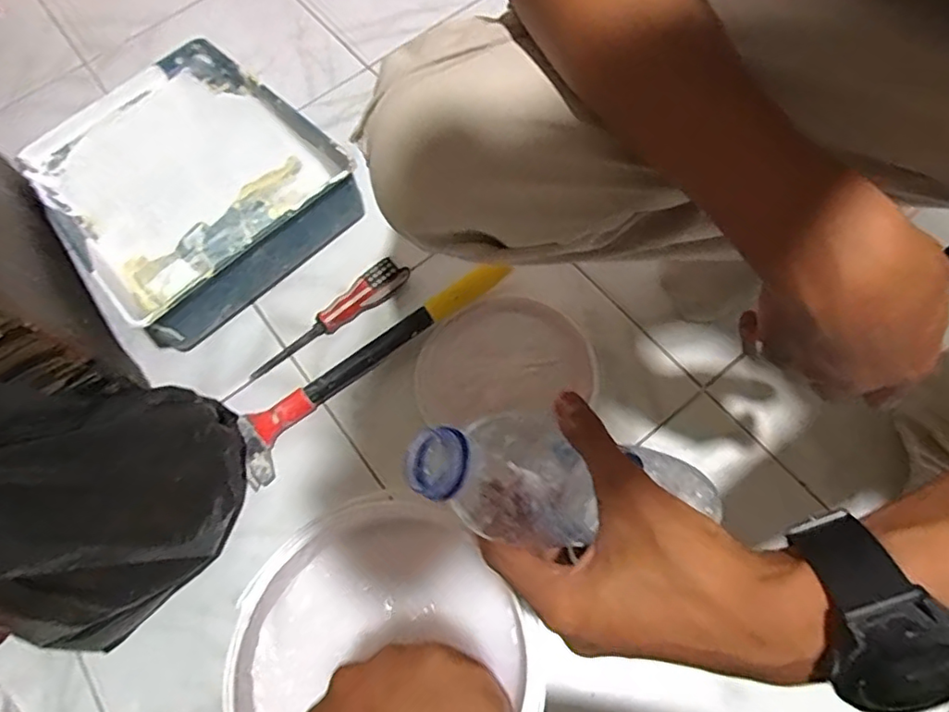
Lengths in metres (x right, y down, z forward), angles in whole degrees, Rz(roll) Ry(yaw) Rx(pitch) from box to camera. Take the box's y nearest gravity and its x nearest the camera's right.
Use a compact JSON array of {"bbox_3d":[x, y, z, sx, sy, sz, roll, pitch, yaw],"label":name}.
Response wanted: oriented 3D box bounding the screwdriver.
[{"bbox_3d":[-0.167,-0.026,0.620,0.224,0.033,0.025,-38,68,0],"label":"screwdriver"}]

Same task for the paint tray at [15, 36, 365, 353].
[{"bbox_3d":[-0.339,-0.209,0.680,0.280,0.080,0.359,-41,70,-15],"label":"paint tray"}]

